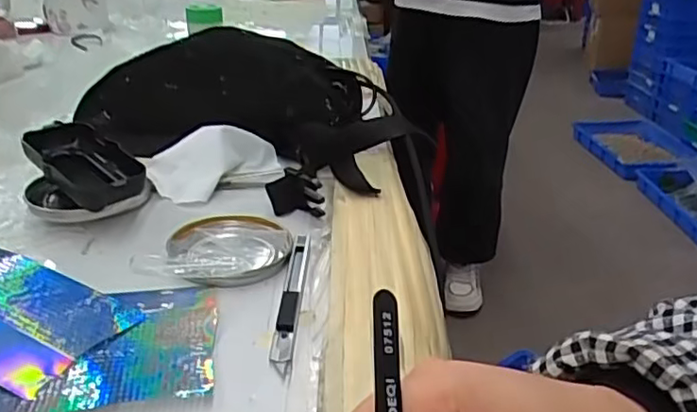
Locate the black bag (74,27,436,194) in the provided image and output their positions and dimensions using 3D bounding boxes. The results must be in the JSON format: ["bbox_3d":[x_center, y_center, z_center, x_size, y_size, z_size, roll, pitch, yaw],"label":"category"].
[{"bbox_3d":[-0.094,-0.099,0.584,0.308,0.084,0.130,12,28,20],"label":"black bag"}]

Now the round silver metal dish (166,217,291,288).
[{"bbox_3d":[-0.078,0.028,0.417,0.074,0.010,0.078,1,26,-1],"label":"round silver metal dish"}]

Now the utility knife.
[{"bbox_3d":[-0.034,0.052,0.375,0.013,0.007,0.134,2,26,1],"label":"utility knife"}]

